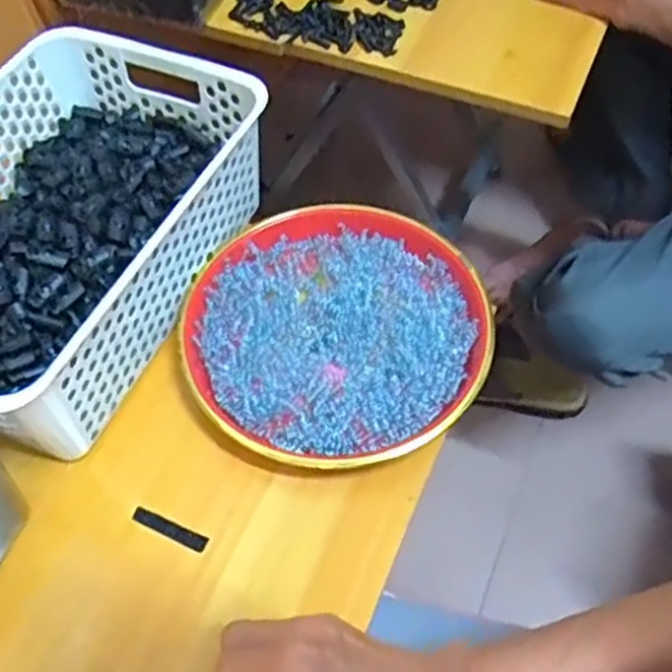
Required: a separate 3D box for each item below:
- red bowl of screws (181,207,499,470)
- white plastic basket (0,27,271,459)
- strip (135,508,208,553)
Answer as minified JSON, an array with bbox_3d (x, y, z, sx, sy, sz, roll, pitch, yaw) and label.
[{"bbox_3d":[-0.001,-0.004,0.526,0.210,0.030,0.210,0,58,0],"label":"red bowl of screws"},{"bbox_3d":[-0.202,-0.082,0.531,0.200,0.104,0.284,21,61,15],"label":"white plastic basket"},{"bbox_3d":[-0.107,0.125,0.460,0.052,0.004,0.009,20,61,12],"label":"strip"}]

